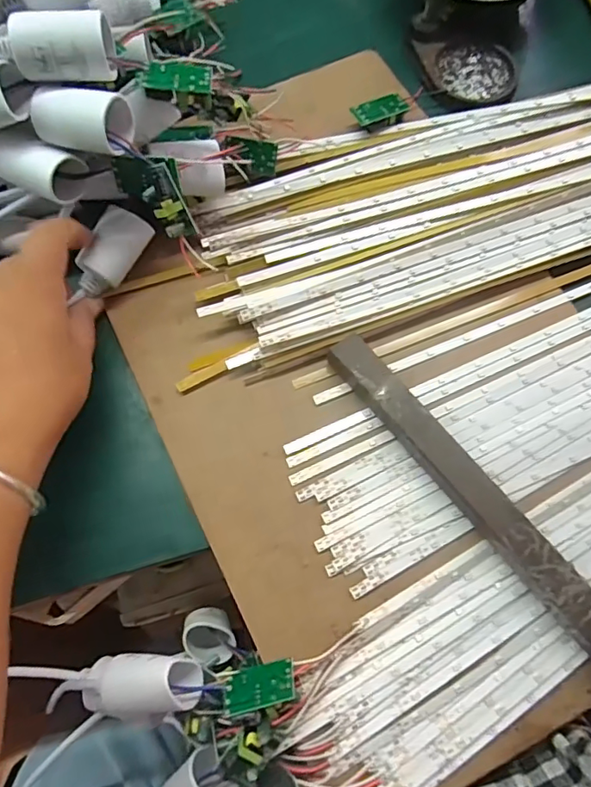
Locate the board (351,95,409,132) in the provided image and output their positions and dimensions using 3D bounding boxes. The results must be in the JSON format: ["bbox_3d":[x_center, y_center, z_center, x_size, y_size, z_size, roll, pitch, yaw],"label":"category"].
[{"bbox_3d":[0.060,-0.198,0.375,0.037,0.015,0.021,-19,72,-7],"label":"board"}]

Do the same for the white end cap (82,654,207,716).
[{"bbox_3d":[-0.078,0.146,0.263,0.056,0.026,0.028,-10,71,10],"label":"white end cap"}]

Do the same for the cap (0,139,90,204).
[{"bbox_3d":[-0.138,-0.120,0.280,0.042,0.026,0.027,21,72,7],"label":"cap"}]

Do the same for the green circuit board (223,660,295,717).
[{"bbox_3d":[-0.018,0.142,0.255,0.036,0.004,0.021,-19,29,5],"label":"green circuit board"}]

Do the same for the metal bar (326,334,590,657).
[{"bbox_3d":[0.094,0.053,0.285,0.023,0.018,0.213,-37,75,-12],"label":"metal bar"}]

